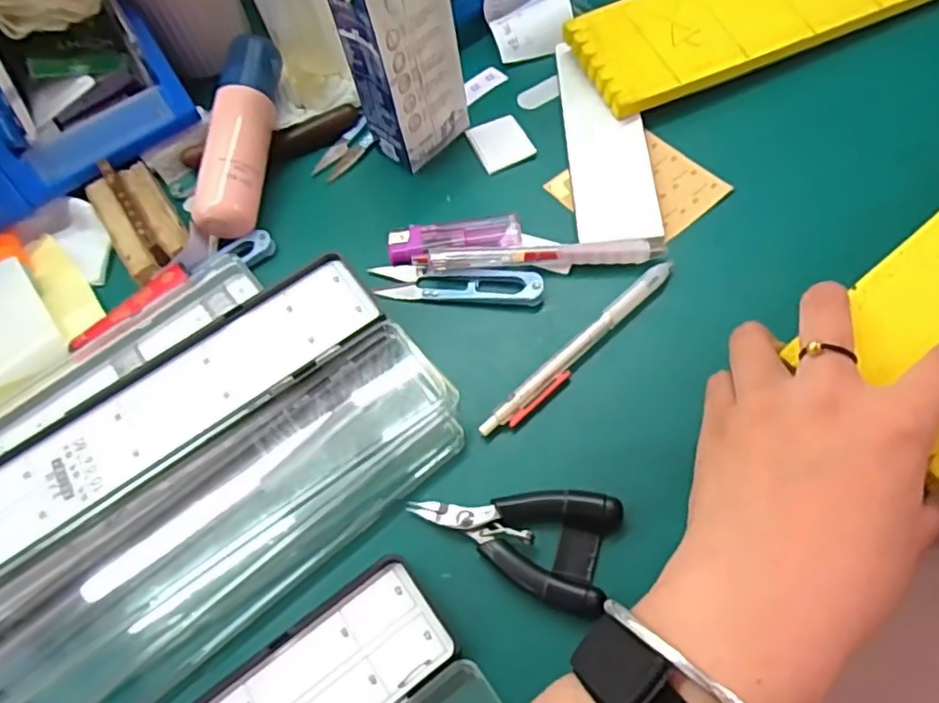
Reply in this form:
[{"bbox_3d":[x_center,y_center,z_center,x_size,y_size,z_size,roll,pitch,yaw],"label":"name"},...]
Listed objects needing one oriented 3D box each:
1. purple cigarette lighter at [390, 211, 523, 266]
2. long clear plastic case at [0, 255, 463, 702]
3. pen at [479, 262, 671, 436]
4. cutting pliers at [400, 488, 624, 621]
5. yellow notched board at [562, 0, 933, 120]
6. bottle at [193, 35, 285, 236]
[{"bbox_3d":[-0.009,-0.068,0.390,0.077,0.008,0.024,-10,62,2],"label":"purple cigarette lighter"},{"bbox_3d":[-0.206,0.113,0.302,0.430,0.024,0.135,-37,64,-13],"label":"long clear plastic case"},{"bbox_3d":[0.059,-0.002,0.353,0.136,0.011,0.014,-42,66,-15],"label":"pen"},{"bbox_3d":[0.020,0.083,0.311,0.093,0.024,0.052,15,65,14],"label":"cutting pliers"},{"bbox_3d":[0.233,-0.245,0.439,0.338,0.009,0.085,-23,70,-6],"label":"yellow notched board"},{"bbox_3d":[-0.145,-0.136,0.425,0.033,0.044,0.134,-1,62,6],"label":"bottle"}]

